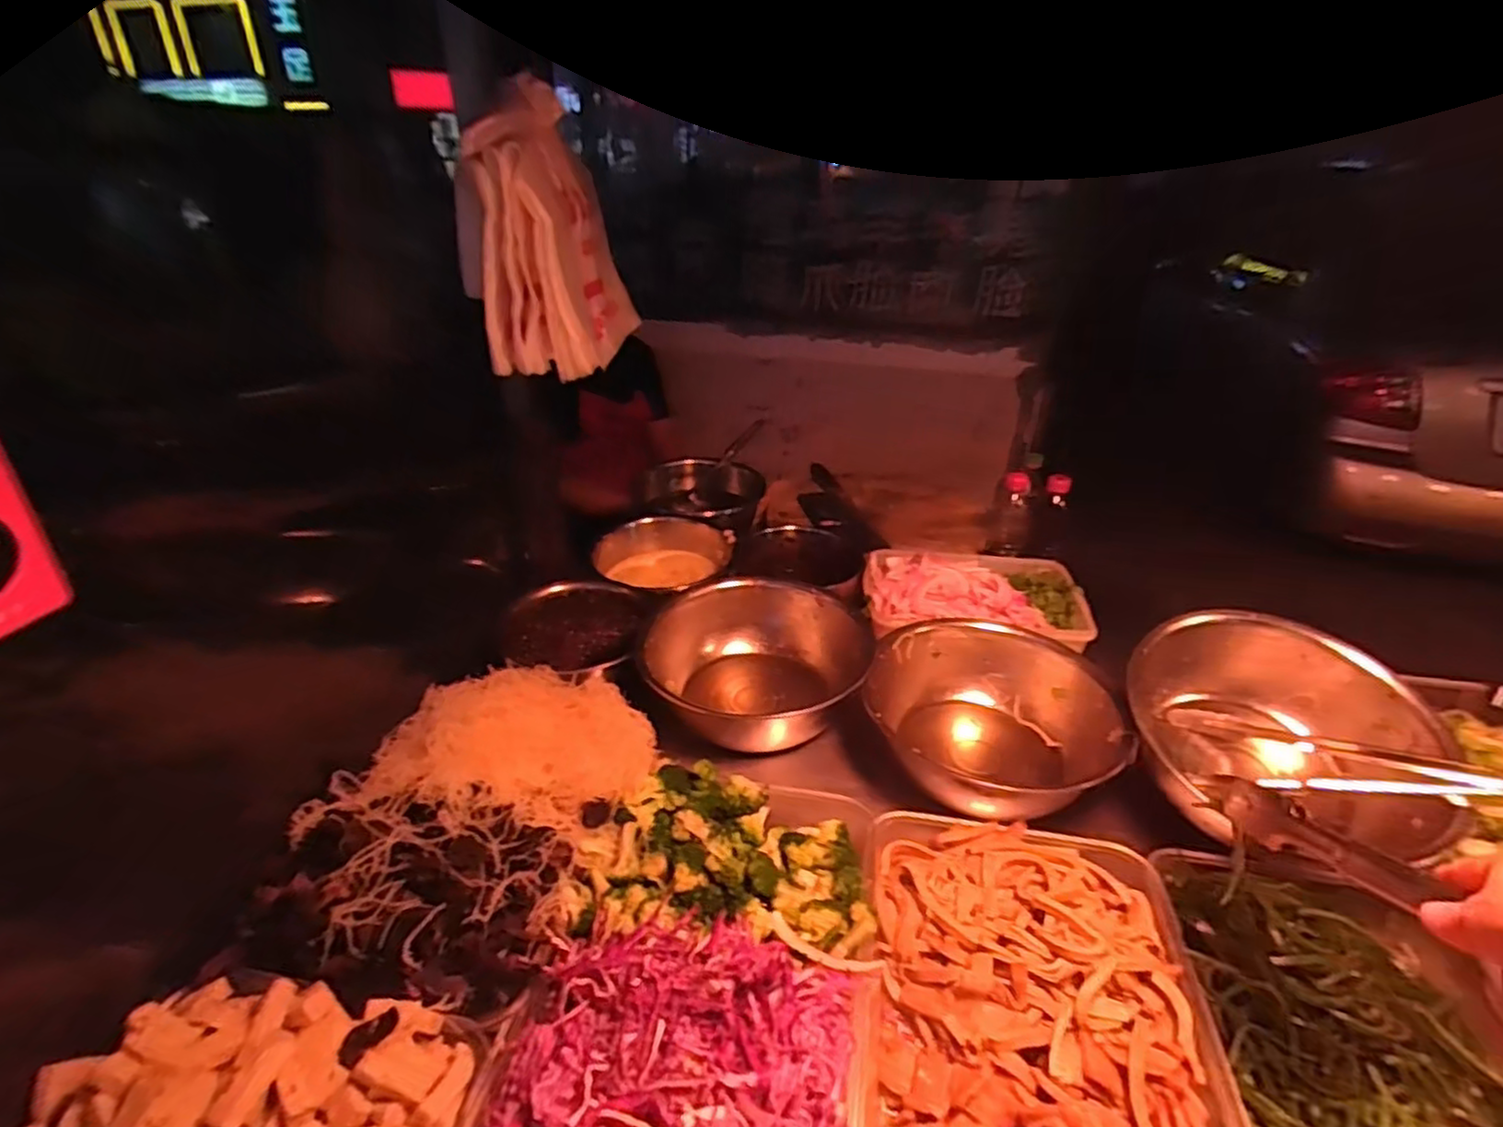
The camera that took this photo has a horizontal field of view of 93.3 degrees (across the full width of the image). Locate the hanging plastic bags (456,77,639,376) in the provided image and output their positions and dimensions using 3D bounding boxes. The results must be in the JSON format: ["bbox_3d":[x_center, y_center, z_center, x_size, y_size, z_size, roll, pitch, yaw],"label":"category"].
[{"bbox_3d":[-0.230,-0.368,0.795,0.127,0.262,0.224,3,30,5],"label":"hanging plastic bags"}]

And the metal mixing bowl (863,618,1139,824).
[{"bbox_3d":[0.281,0.179,0.837,0.251,0.128,0.248,0,30,0],"label":"metal mixing bowl"}]

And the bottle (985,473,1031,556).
[{"bbox_3d":[0.418,-0.079,1.140,0.061,0.130,0.059,10,31,17],"label":"bottle"}]

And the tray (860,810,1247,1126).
[{"bbox_3d":[0.217,0.357,0.543,0.249,0.067,0.356,6,30,9],"label":"tray"}]

